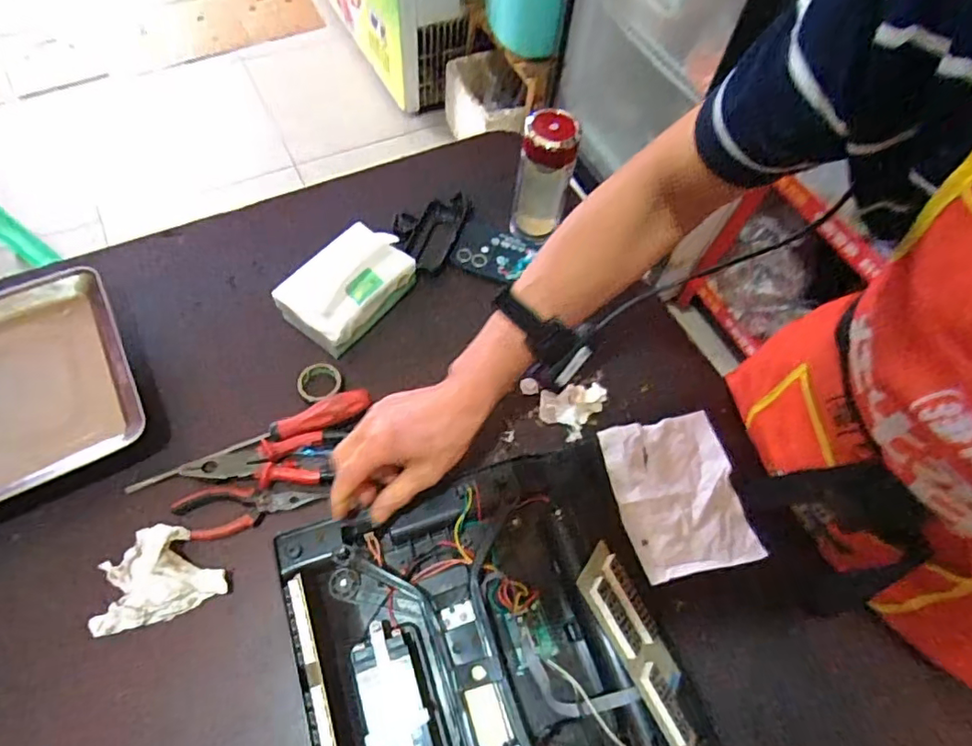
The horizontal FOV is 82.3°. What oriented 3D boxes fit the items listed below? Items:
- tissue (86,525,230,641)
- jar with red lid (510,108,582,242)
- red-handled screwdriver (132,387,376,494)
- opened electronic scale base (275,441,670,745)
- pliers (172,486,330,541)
[{"bbox_3d":[-0.302,0.183,0.520,0.109,0.039,0.088,-16,64,-11],"label":"tissue"},{"bbox_3d":[0.072,-0.240,0.689,0.069,0.150,0.061,9,62,2],"label":"jar with red lid"},{"bbox_3d":[-0.242,0.073,0.579,0.251,0.028,0.027,-21,65,-13],"label":"red-handled screwdriver"},{"bbox_3d":[0.018,0.246,0.473,0.318,0.086,0.325,-17,64,-11],"label":"opened electronic scale base"},{"bbox_3d":[-0.236,0.133,0.554,0.140,0.014,0.048,-10,63,-8],"label":"pliers"}]

